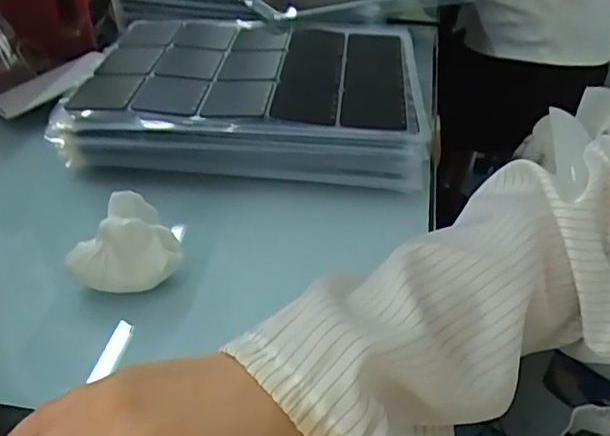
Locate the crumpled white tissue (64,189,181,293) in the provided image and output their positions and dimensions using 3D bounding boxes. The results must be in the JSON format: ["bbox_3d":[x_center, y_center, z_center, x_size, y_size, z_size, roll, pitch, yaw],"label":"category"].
[{"bbox_3d":[-0.106,0.014,0.350,0.046,0.034,0.062,24,45,25],"label":"crumpled white tissue"}]

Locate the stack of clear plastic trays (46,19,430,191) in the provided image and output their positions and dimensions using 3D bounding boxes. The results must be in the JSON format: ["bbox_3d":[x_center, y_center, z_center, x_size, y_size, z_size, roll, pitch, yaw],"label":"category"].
[{"bbox_3d":[-0.045,-0.120,0.512,0.283,0.045,0.222,5,40,4],"label":"stack of clear plastic trays"}]

